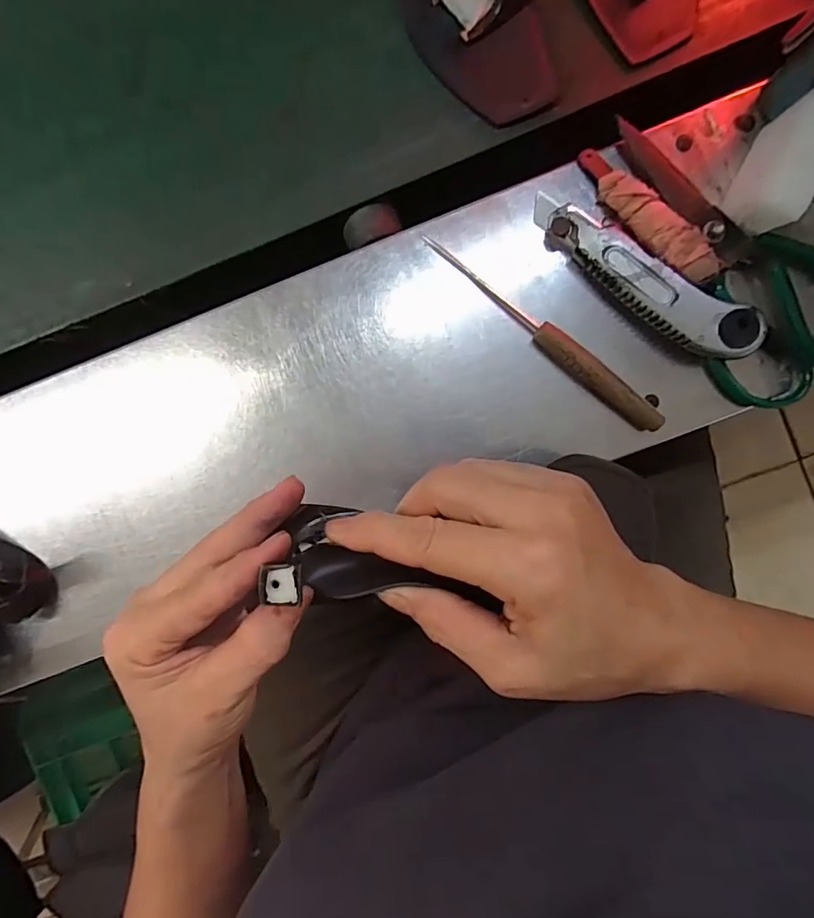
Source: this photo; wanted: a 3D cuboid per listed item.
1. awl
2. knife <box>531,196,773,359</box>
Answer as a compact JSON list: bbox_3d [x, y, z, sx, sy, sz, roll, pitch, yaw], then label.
[{"bbox_3d":[0.088,-0.084,0.343,0.194,0.014,0.017,40,92,2],"label":"awl"},{"bbox_3d":[0.148,-0.114,0.333,0.160,0.022,0.034,35,92,2],"label":"knife"}]

